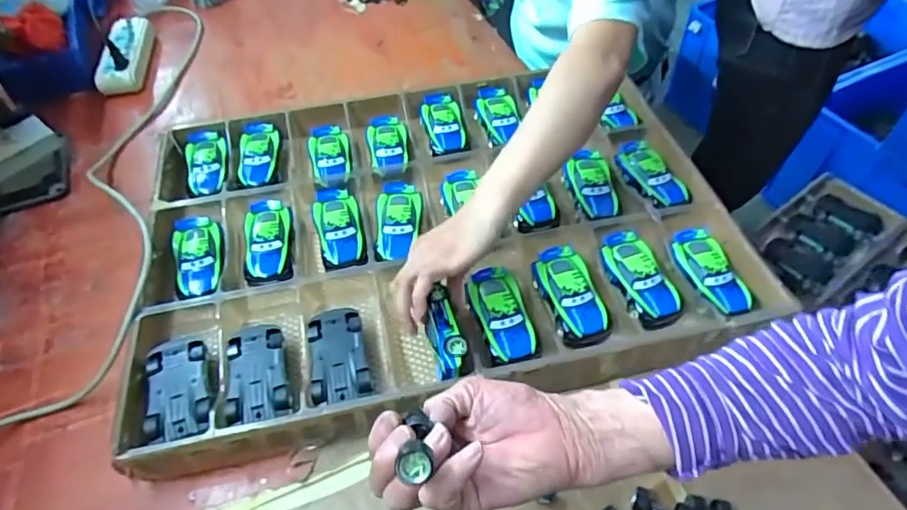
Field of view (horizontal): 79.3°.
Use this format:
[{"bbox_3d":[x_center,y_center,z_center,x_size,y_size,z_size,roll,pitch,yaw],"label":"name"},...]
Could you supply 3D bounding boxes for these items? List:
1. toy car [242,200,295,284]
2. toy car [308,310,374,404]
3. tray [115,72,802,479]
[{"bbox_3d":[-0.217,-0.012,0.644,0.059,0.033,0.115,-12,52,-8],"label":"toy car"},{"bbox_3d":[-0.114,0.103,0.549,0.055,0.027,0.100,-11,53,-5],"label":"toy car"},{"bbox_3d":[-0.024,-0.042,0.663,0.655,0.053,0.469,-11,52,-7],"label":"tray"}]

